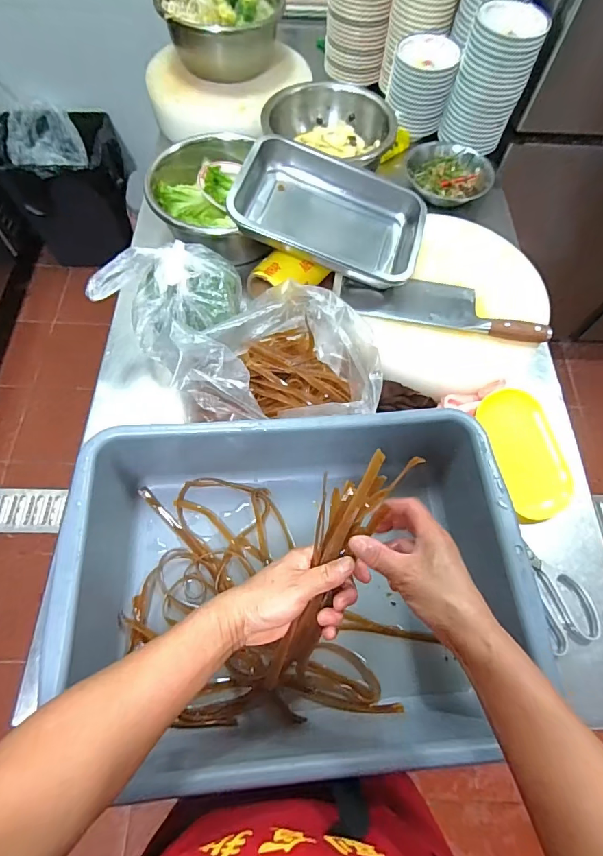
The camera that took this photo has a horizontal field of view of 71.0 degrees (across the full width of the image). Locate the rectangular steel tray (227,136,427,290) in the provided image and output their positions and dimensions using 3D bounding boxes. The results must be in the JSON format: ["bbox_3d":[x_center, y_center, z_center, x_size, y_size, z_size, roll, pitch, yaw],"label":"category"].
[{"bbox_3d":[0.046,-0.360,0.713,0.310,0.068,0.196,18,71,-7],"label":"rectangular steel tray"}]

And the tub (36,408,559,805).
[{"bbox_3d":[-0.008,0.184,0.533,0.517,0.161,0.383,2,64,-2],"label":"tub"}]

